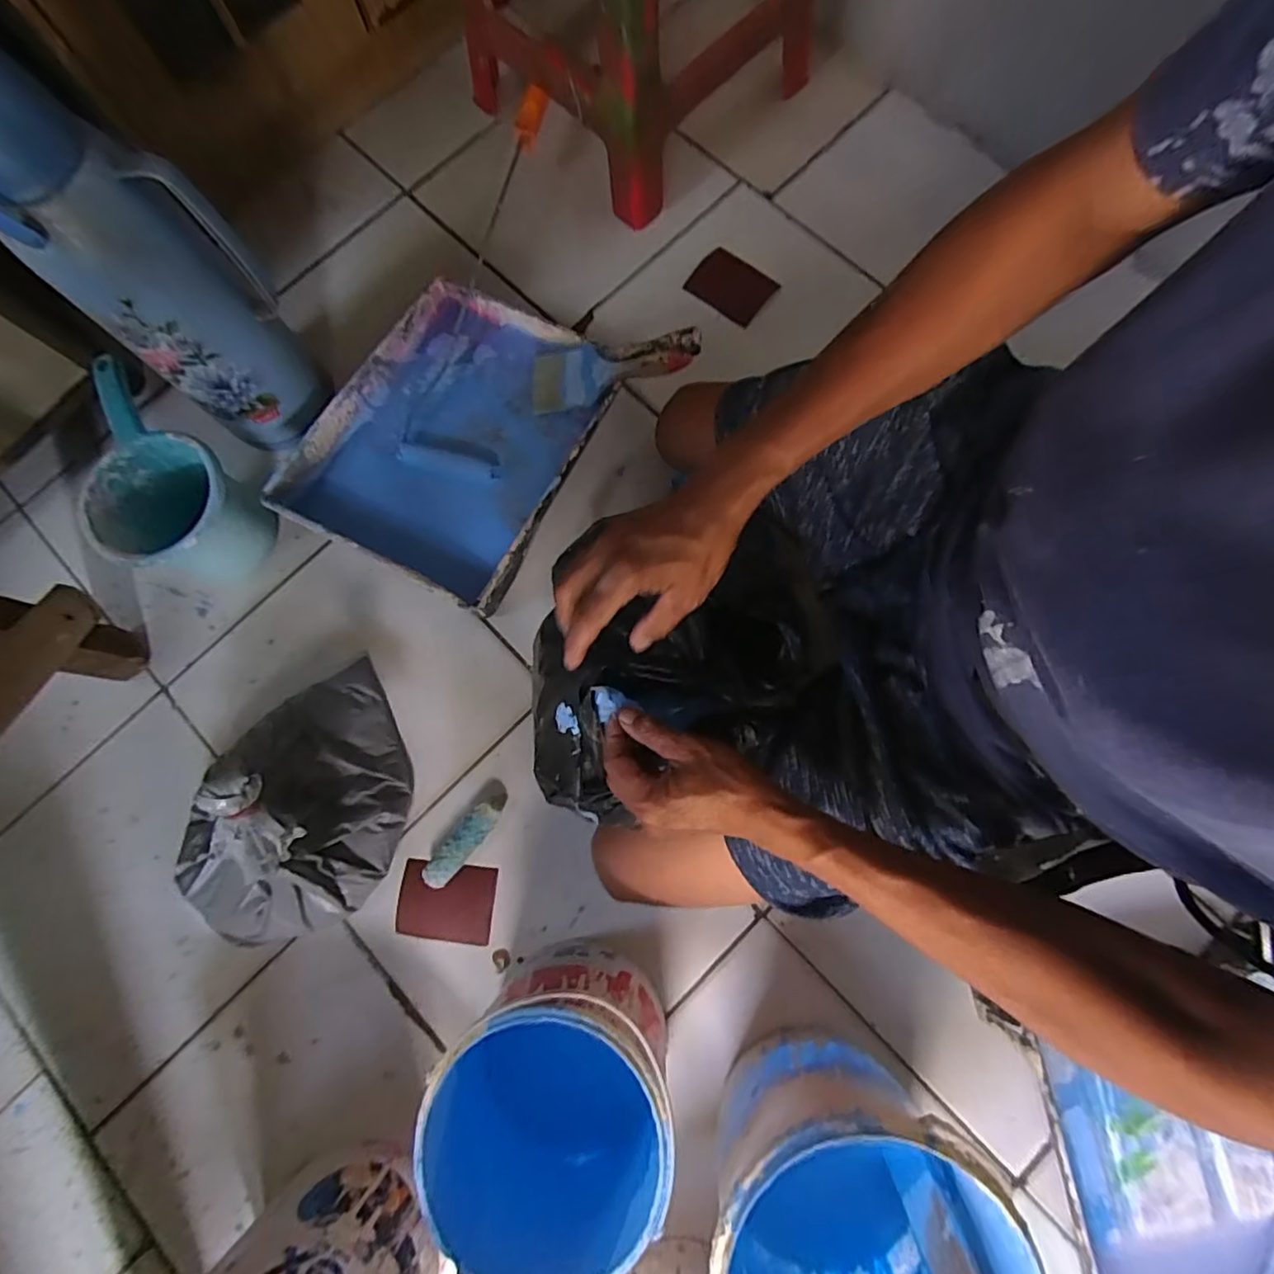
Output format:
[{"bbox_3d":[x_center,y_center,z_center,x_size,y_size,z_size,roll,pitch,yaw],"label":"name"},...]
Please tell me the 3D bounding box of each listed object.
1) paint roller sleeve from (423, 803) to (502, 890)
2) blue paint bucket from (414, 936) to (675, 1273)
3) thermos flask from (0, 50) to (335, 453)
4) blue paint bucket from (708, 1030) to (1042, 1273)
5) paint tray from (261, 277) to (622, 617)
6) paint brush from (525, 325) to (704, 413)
[{"bbox_3d":[-0.186,0.219,0.626,0.032,0.028,0.097,41,82,7],"label":"paint roller sleeve"},{"bbox_3d":[-0.065,0.375,0.502,0.175,0.185,0.182,0,79,0],"label":"blue paint bucket"},{"bbox_3d":[-0.441,-0.328,0.536,0.122,0.378,0.146,31,81,9],"label":"thermos flask"},{"bbox_3d":[0.157,0.446,0.464,0.205,0.184,0.196,-1,78,3],"label":"blue paint bucket"},{"bbox_3d":[-0.204,-0.228,0.685,0.275,0.077,0.350,26,81,5],"label":"paint tray"},{"bbox_3d":[-0.031,-0.311,0.679,0.206,0.024,0.068,-7,79,17],"label":"paint brush"}]

